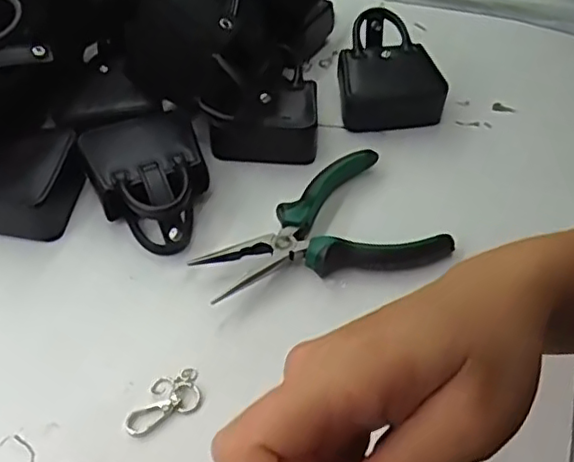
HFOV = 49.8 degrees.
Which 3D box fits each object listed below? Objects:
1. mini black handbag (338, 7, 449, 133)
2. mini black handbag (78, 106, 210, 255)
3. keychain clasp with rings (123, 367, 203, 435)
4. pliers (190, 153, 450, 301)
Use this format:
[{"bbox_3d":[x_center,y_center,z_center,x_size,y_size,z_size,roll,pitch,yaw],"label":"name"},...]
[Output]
[{"bbox_3d":[0.079,-0.128,0.482,0.075,0.042,0.093,0,48,-1],"label":"mini black handbag"},{"bbox_3d":[-0.092,-0.036,0.414,0.074,0.037,0.112,-14,50,-14],"label":"mini black handbag"},{"bbox_3d":[-0.066,0.089,0.325,0.044,0.004,0.025,-21,52,-19],"label":"keychain clasp with rings"},{"bbox_3d":[0.020,0.006,0.386,0.144,0.026,0.092,-23,53,-21],"label":"pliers"}]

